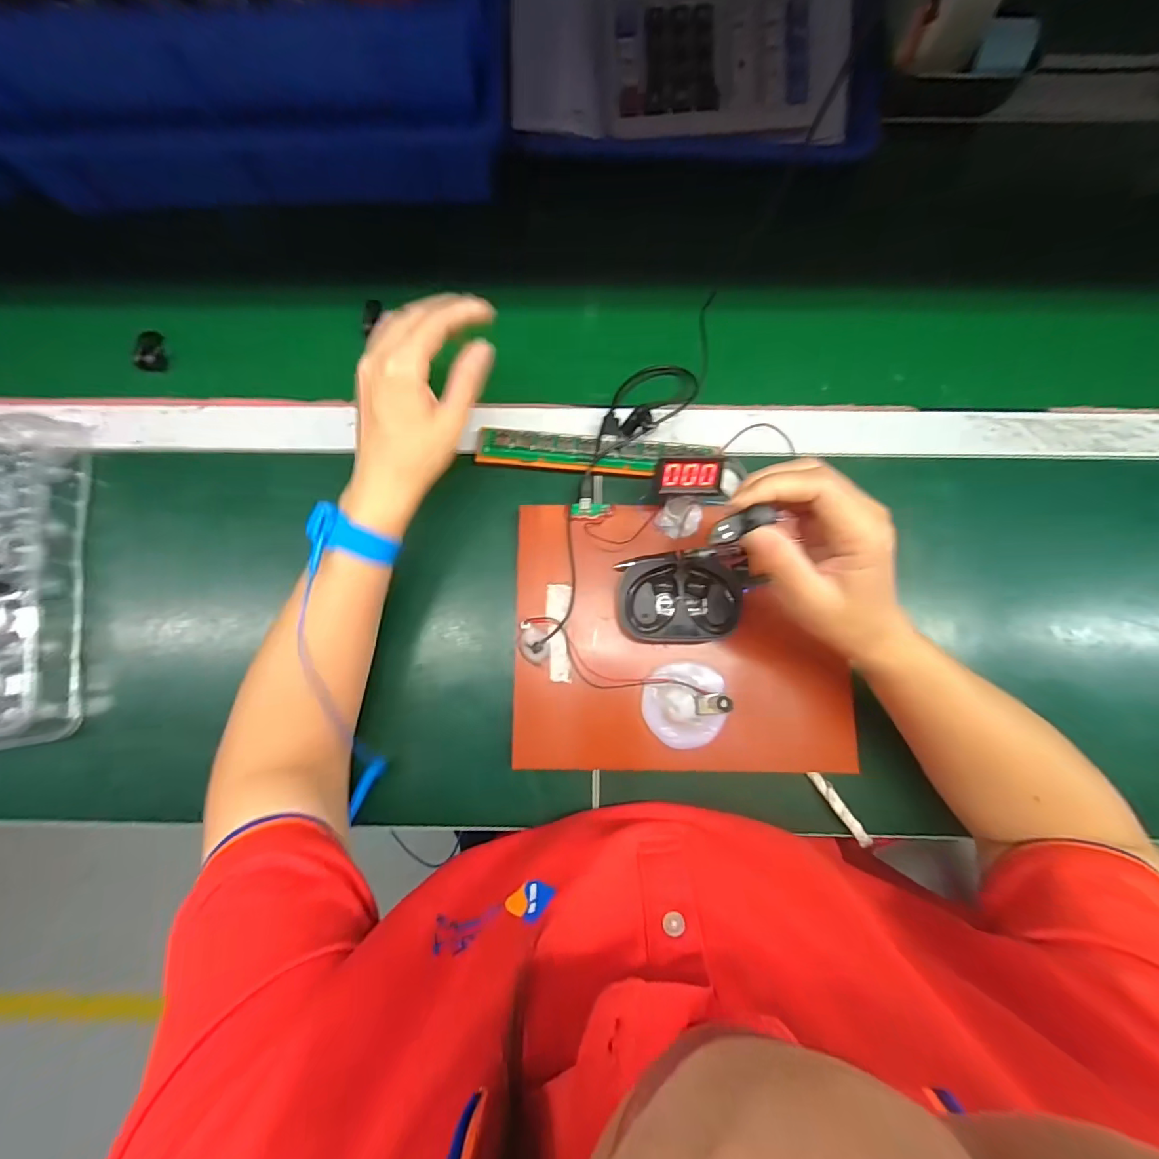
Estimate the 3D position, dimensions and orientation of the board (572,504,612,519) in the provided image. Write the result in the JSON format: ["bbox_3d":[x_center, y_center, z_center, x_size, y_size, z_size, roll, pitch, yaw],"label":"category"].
[{"bbox_3d":[0.010,-0.055,0.391,0.032,0.004,0.011,0,80,0],"label":"board"}]

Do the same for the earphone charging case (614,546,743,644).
[{"bbox_3d":[0.072,0.013,0.363,0.088,0.030,0.068,-5,80,-1],"label":"earphone charging case"}]

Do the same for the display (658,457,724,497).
[{"bbox_3d":[0.077,-0.075,0.351,0.046,0.012,0.027,0,113,-3],"label":"display"}]

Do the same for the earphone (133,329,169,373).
[{"bbox_3d":[-0.384,-0.207,0.442,0.022,0.013,0.040,-4,80,-1],"label":"earphone"}]

